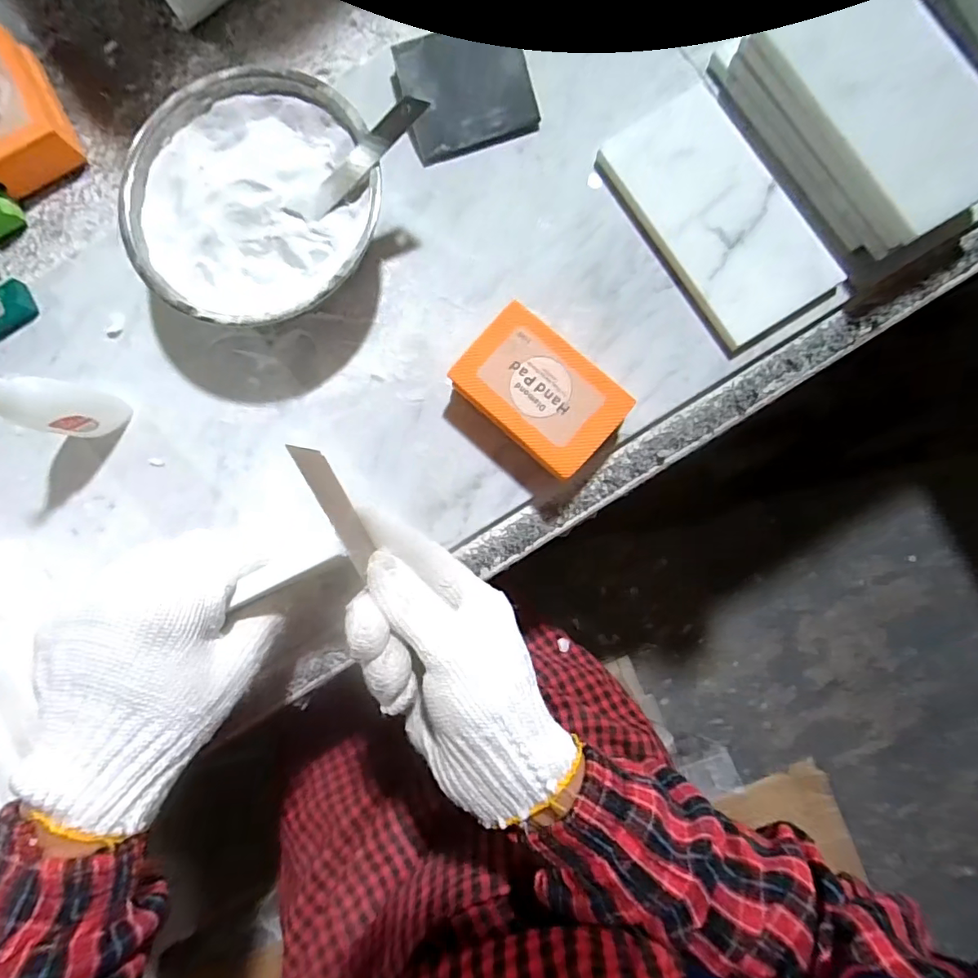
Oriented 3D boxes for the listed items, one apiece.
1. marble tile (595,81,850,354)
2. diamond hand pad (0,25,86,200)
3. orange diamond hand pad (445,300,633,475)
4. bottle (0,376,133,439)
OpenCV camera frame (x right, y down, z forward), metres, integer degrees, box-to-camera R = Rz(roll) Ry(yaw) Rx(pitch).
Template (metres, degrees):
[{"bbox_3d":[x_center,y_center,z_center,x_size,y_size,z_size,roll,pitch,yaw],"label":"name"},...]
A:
[{"bbox_3d":[0.141,-0.167,0.312,0.084,0.008,0.150,-30,85,0],"label":"marble tile"},{"bbox_3d":[-0.325,-0.255,0.349,0.060,0.034,0.098,-31,84,1],"label":"diamond hand pad"},{"bbox_3d":[0.031,-0.054,0.301,0.090,0.033,0.060,42,88,5],"label":"orange diamond hand pad"},{"bbox_3d":[-0.261,-0.053,0.290,0.035,0.098,0.030,29,87,5],"label":"bottle"}]

